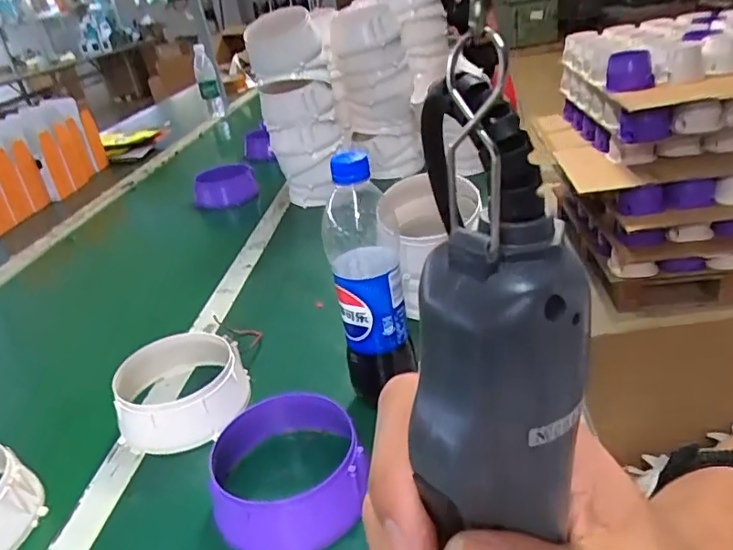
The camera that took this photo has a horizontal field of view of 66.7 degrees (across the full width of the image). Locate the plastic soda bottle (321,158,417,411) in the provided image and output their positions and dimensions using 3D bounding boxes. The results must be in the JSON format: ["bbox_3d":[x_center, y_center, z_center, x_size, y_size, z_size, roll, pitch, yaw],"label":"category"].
[{"bbox_3d":[0.002,0.010,0.489,0.060,0.238,0.062,-12,29,-6],"label":"plastic soda bottle"}]

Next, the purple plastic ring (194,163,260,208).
[{"bbox_3d":[-0.290,-0.181,1.148,0.128,0.062,0.116,-15,30,-10],"label":"purple plastic ring"}]

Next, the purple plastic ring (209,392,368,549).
[{"bbox_3d":[-0.060,0.149,0.442,0.119,0.065,0.125,-11,29,-4],"label":"purple plastic ring"}]

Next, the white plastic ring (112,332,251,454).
[{"bbox_3d":[-0.182,0.110,0.554,0.121,0.053,0.118,-7,29,4],"label":"white plastic ring"}]

